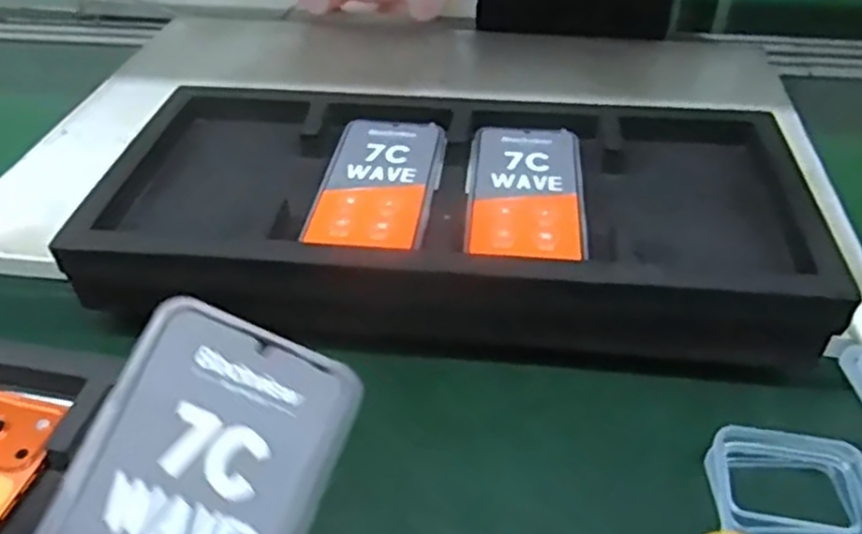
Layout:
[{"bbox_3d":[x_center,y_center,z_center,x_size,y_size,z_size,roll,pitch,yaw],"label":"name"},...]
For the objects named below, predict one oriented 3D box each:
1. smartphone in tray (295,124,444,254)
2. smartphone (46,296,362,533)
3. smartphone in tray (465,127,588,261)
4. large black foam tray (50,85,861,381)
[{"bbox_3d":[-0.036,-0.063,0.530,0.079,0.010,0.152,5,40,7],"label":"smartphone in tray"},{"bbox_3d":[-0.089,0.098,0.252,0.078,0.006,0.163,24,74,-7],"label":"smartphone"},{"bbox_3d":[0.066,-0.055,0.518,0.080,0.008,0.151,3,39,4],"label":"smartphone in tray"},{"bbox_3d":[0.014,-0.037,0.540,0.472,0.080,0.219,3,40,4],"label":"large black foam tray"}]

